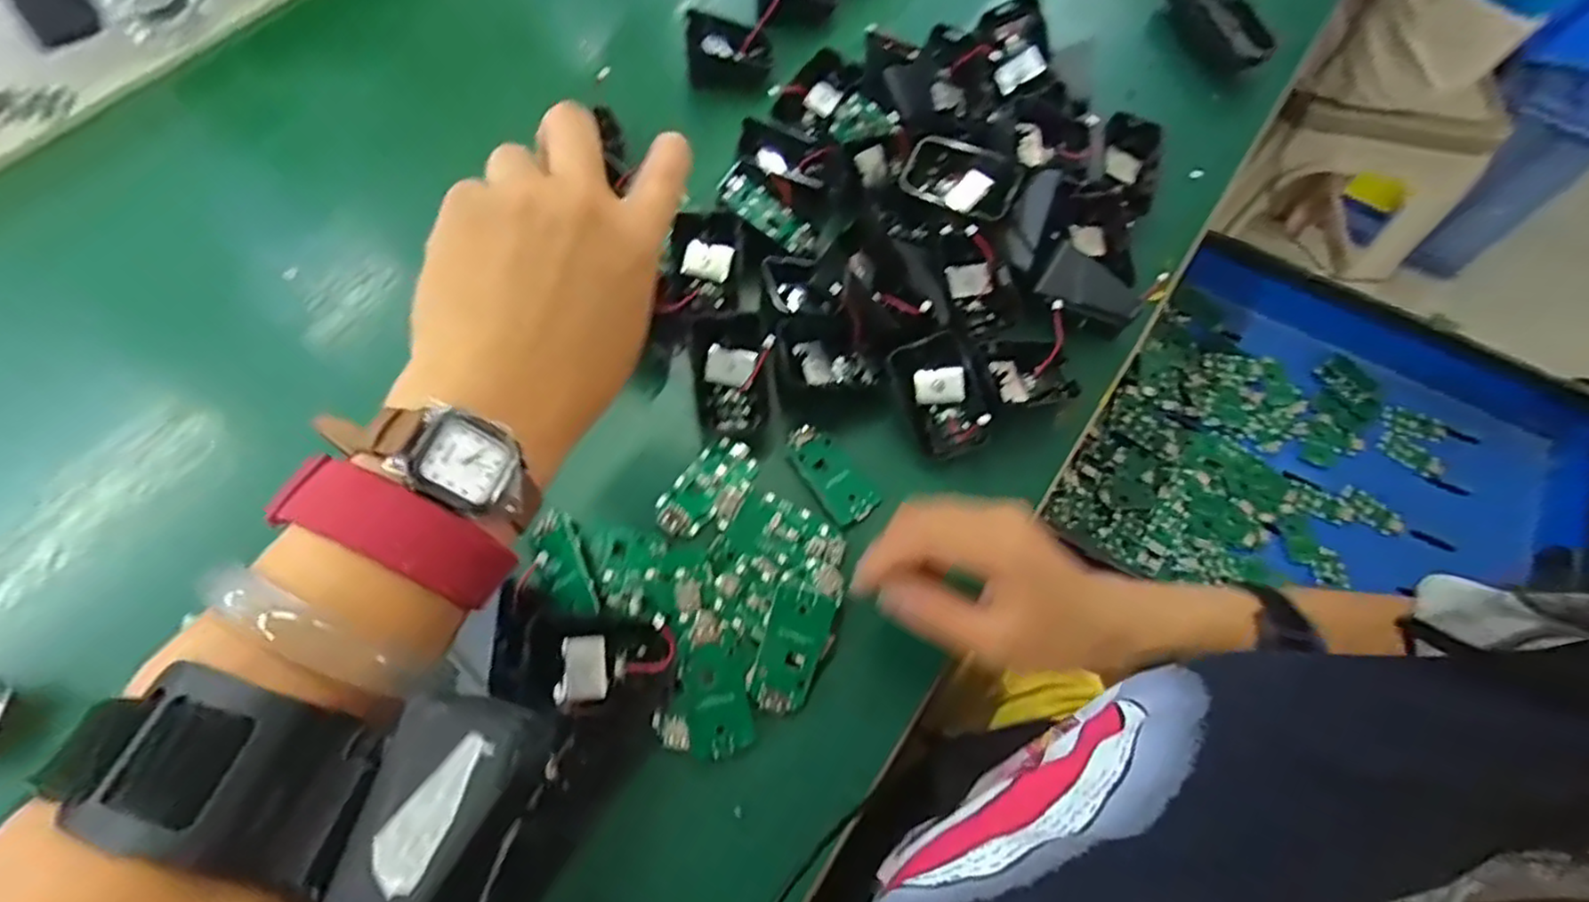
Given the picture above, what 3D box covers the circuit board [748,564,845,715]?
[{"bbox_3d":[0.001,0.092,0.351,0.032,0.010,0.075,21,65,7],"label":"circuit board"}]

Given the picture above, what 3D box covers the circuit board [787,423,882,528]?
[{"bbox_3d":[0.021,0.012,0.400,0.029,0.011,0.063,-33,70,-17],"label":"circuit board"}]

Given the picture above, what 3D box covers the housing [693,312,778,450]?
[{"bbox_3d":[-0.034,-0.044,0.400,0.043,0.022,0.067,-9,87,10],"label":"housing"}]

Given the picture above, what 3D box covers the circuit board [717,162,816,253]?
[{"bbox_3d":[-0.017,-0.155,0.444,0.068,0.010,0.036,37,55,-9],"label":"circuit board"}]

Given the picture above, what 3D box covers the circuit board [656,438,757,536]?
[{"bbox_3d":[-0.047,0.021,0.391,0.039,0.012,0.064,30,67,11],"label":"circuit board"}]

